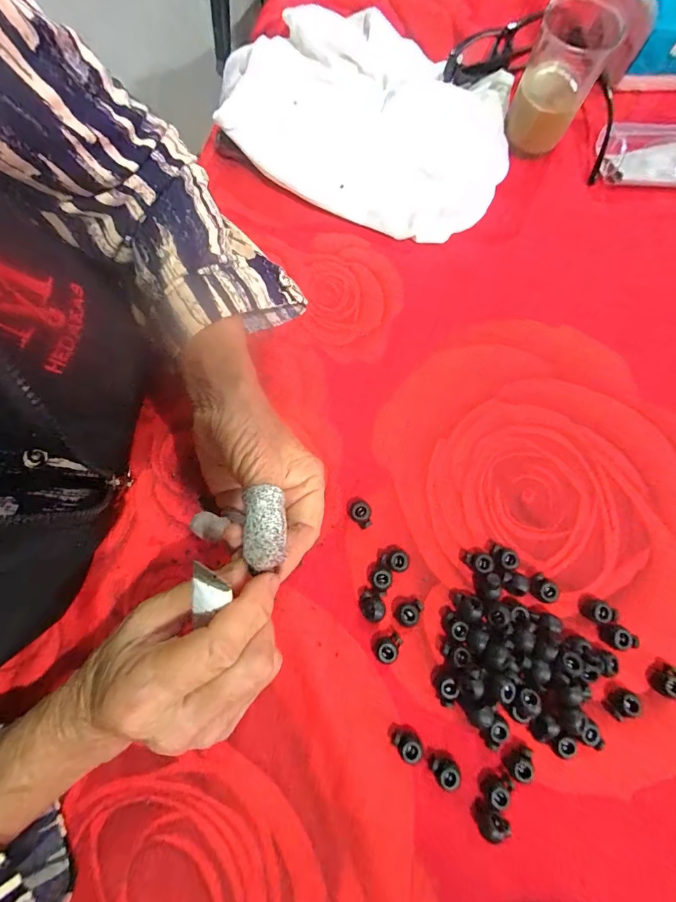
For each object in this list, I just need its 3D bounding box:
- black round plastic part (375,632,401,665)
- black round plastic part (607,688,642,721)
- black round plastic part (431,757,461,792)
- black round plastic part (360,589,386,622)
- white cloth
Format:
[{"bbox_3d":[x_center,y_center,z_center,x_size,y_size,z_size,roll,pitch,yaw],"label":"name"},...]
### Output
[{"bbox_3d":[0.033,0.127,0.254,0.013,0.012,0.018,29,81,7],"label":"black round plastic part"},{"bbox_3d":[0.178,0.159,0.245,0.012,0.012,0.018,16,80,5],"label":"black round plastic part"},{"bbox_3d":[0.066,0.195,0.239,0.013,0.009,0.017,-37,80,-5],"label":"black round plastic part"},{"bbox_3d":[0.022,0.103,0.260,0.018,0.010,0.015,38,82,8],"label":"black round plastic part"},{"bbox_3d":[0.017,-0.278,0.323,0.254,0.033,0.171,29,81,7],"label":"white cloth"}]

